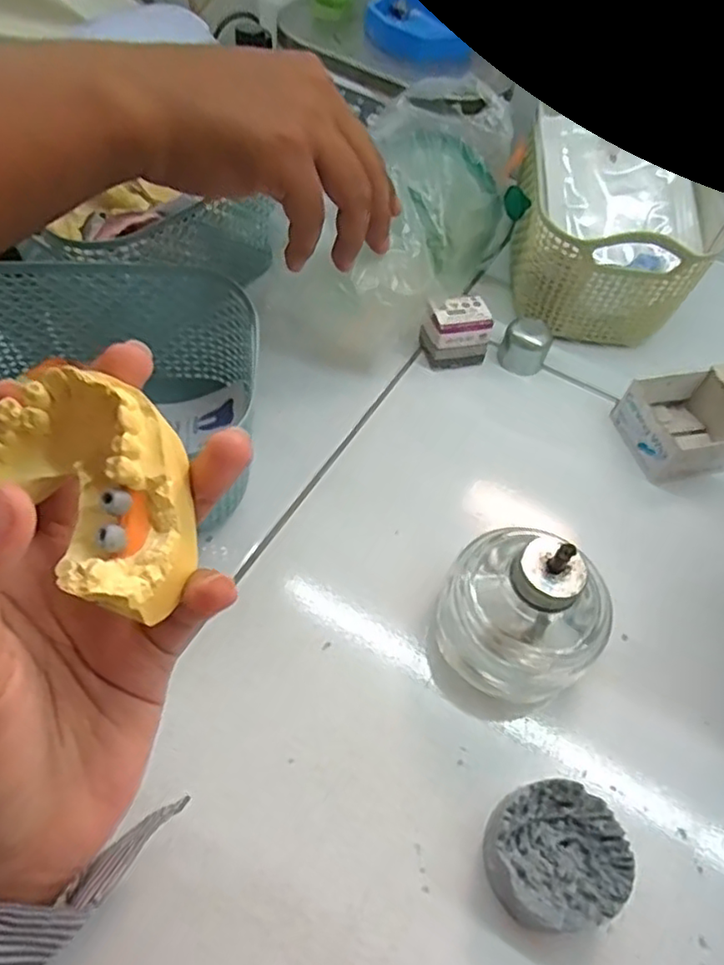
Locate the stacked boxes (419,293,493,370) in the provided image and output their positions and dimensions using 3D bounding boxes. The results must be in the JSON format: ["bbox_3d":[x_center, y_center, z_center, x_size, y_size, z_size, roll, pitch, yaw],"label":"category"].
[{"bbox_3d":[0.057,-0.093,0.406,0.042,0.038,0.025,-11,59,-11],"label":"stacked boxes"}]

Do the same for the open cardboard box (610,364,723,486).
[{"bbox_3d":[0.214,-0.042,0.378,0.111,0.045,0.060,-13,60,-12],"label":"open cardboard box"}]

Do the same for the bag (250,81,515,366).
[{"bbox_3d":[0.021,-0.162,0.392,0.101,0.078,0.198,32,78,15],"label":"bag"}]

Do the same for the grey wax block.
[{"bbox_3d":[0.077,0.149,0.256,0.050,0.025,0.052,-19,61,-15],"label":"grey wax block"}]

